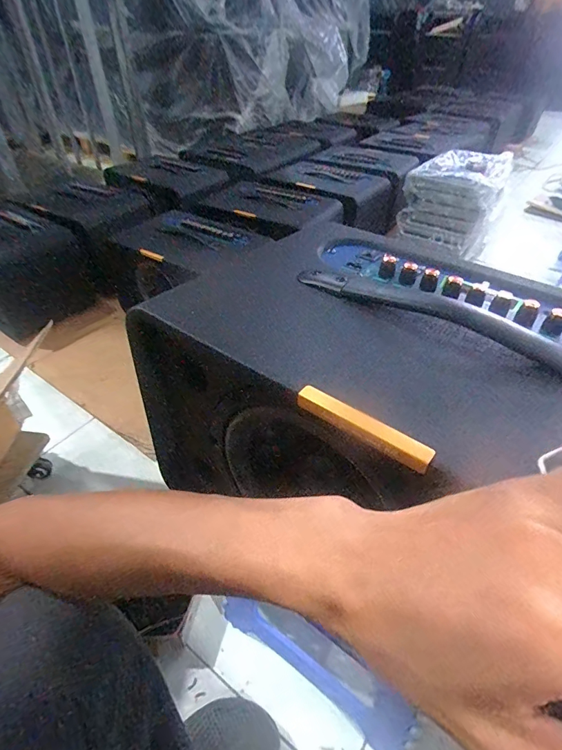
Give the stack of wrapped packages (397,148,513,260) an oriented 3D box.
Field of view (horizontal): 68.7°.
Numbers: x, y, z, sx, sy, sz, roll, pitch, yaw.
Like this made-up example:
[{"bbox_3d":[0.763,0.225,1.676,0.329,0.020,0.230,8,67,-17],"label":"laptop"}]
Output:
[{"bbox_3d":[0.627,-0.635,1.487,0.314,0.227,0.378,21,46,22],"label":"stack of wrapped packages"}]

